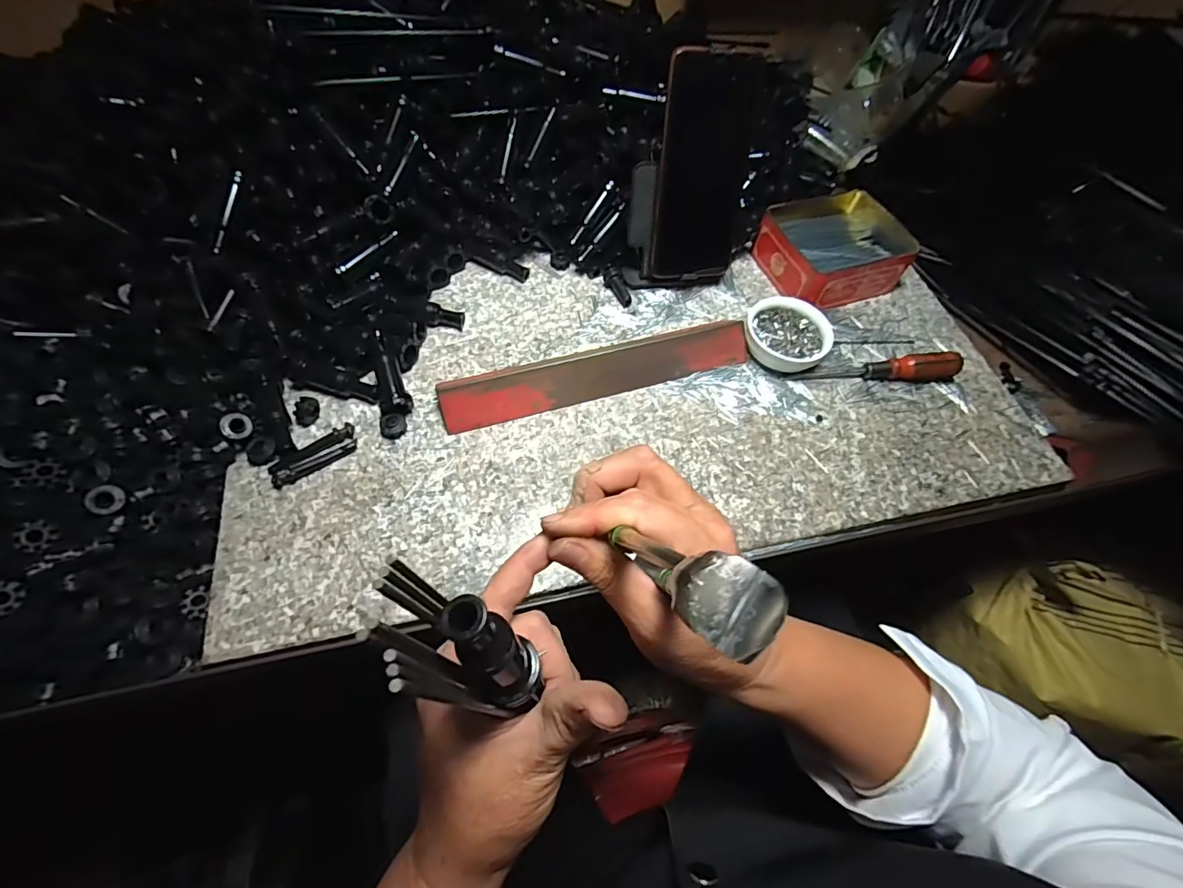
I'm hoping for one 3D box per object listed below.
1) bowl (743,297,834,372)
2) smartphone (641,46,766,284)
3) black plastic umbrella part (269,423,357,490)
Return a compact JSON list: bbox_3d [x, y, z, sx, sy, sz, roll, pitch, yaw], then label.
[{"bbox_3d":[0.169,-0.093,0.443,0.071,0.028,0.062,35,63,15],"label":"bowl"},{"bbox_3d":[0.093,-0.222,0.427,0.081,0.171,0.013,-4,35,-13],"label":"smartphone"},{"bbox_3d":[-0.196,0.008,0.361,0.060,0.007,0.022,-31,66,-20],"label":"black plastic umbrella part"}]

